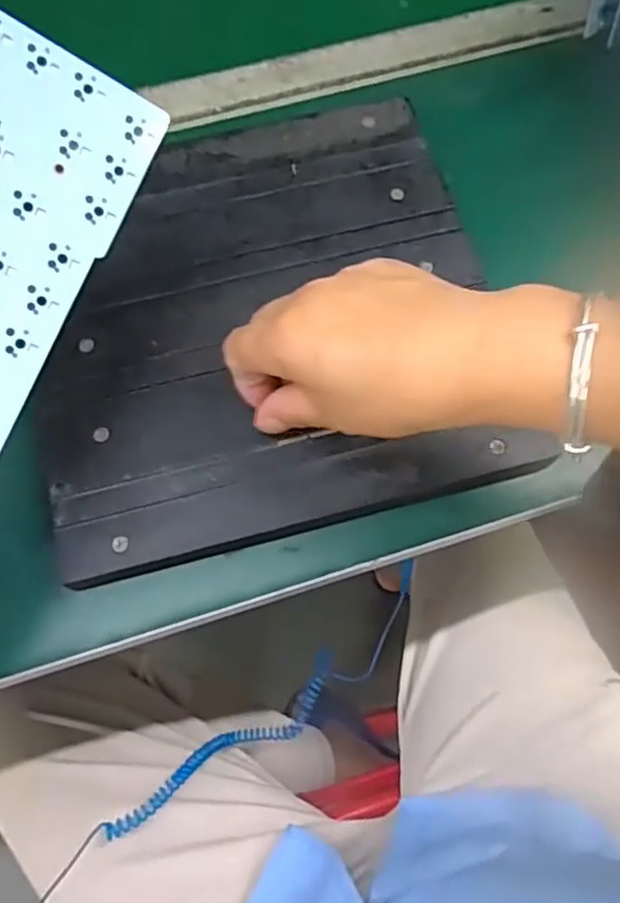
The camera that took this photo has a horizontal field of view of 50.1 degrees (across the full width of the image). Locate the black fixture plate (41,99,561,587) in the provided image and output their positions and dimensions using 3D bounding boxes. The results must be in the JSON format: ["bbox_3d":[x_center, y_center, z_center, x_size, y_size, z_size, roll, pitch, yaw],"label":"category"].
[{"bbox_3d":[-0.027,-0.080,0.359,0.238,0.025,0.250,-13,67,-6],"label":"black fixture plate"}]

